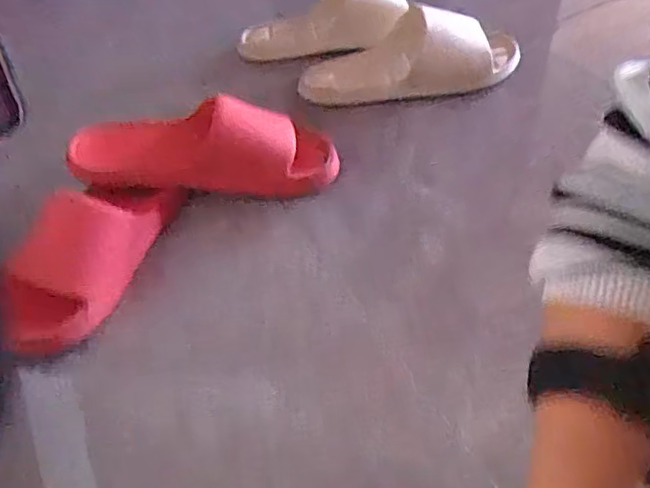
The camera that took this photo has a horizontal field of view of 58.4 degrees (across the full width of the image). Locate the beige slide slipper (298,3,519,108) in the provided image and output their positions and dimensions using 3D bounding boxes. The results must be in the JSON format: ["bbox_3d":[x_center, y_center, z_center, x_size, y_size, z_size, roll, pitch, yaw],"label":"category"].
[{"bbox_3d":[0.106,-0.239,0.724,0.274,0.067,0.112,-10,49,-2],"label":"beige slide slipper"}]

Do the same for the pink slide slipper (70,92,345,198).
[{"bbox_3d":[-0.125,-0.098,0.614,0.263,0.074,0.085,-5,49,2],"label":"pink slide slipper"}]

